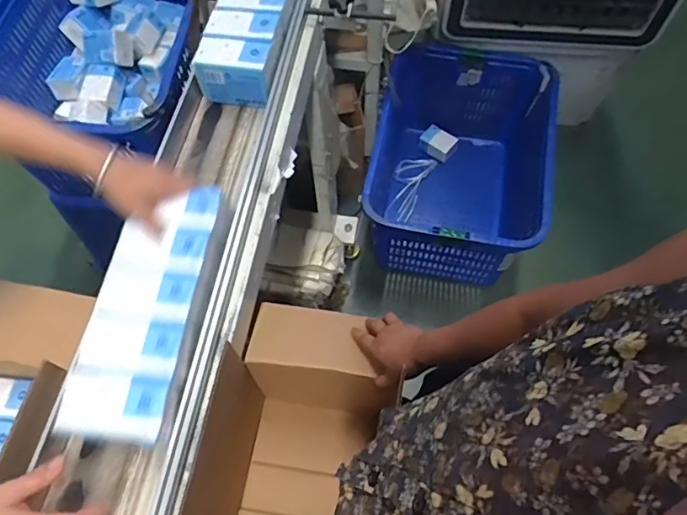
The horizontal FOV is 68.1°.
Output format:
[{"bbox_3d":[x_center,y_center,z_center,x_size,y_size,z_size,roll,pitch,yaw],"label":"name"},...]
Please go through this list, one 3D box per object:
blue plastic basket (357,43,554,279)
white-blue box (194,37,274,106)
[{"bbox_3d":[0.381,-0.295,1.684,0.537,0.403,0.746,10,64,7],"label":"blue plastic basket"},{"bbox_3d":[-0.176,-0.311,0.852,0.125,0.079,0.073,4,64,4],"label":"white-blue box"}]

